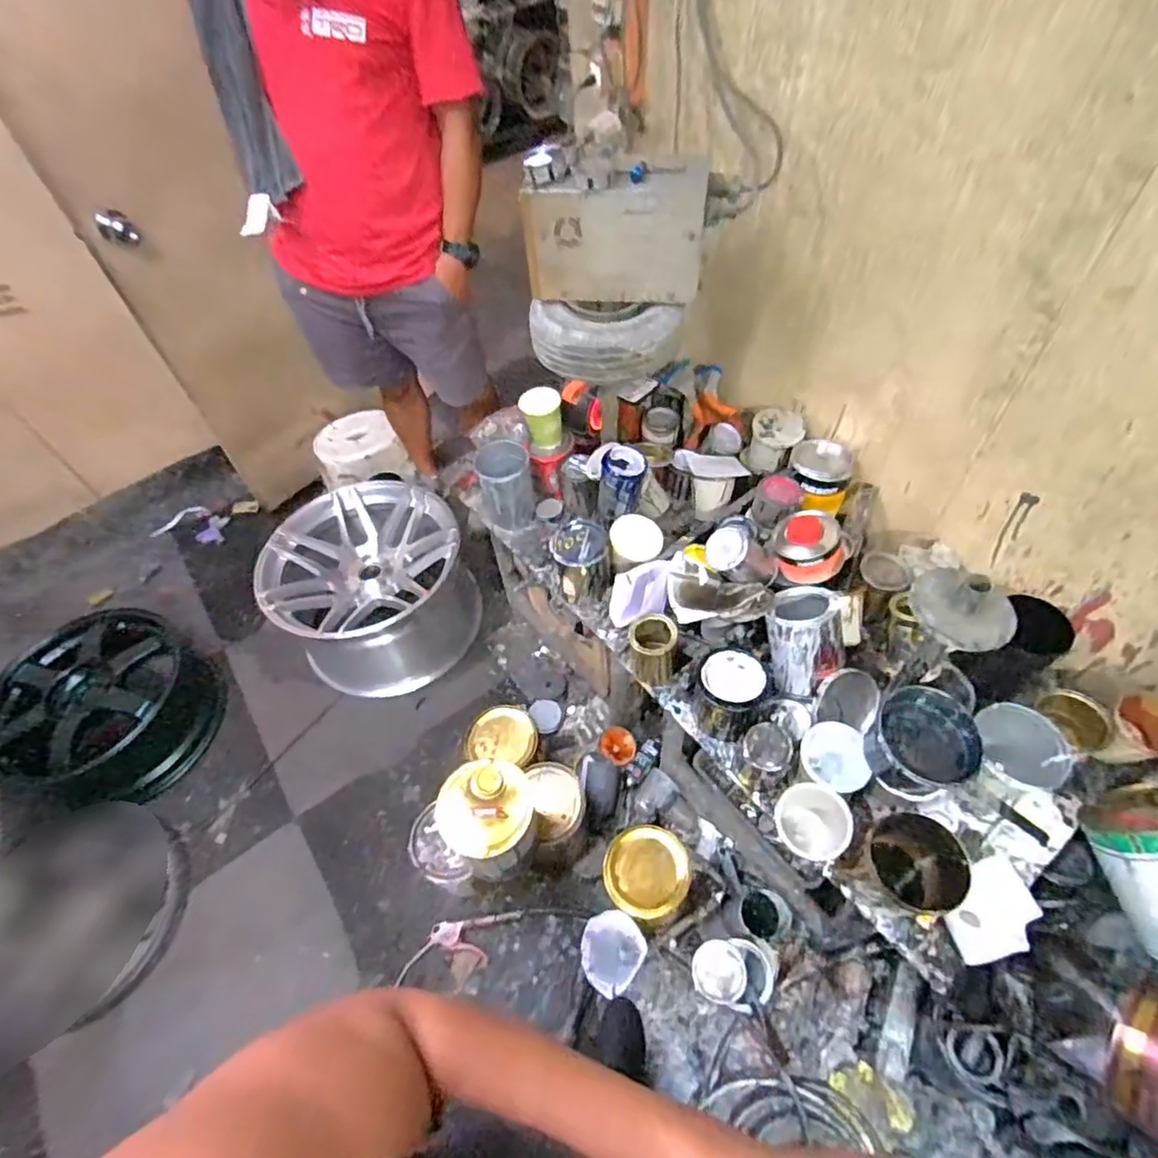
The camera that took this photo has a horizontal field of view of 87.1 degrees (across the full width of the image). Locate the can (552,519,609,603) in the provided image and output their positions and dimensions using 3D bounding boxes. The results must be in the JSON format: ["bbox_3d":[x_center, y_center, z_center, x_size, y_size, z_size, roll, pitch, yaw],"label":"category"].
[{"bbox_3d":[0.004,-0.033,1.071,0.098,0.113,0.114,-10,53,-4],"label":"can"}]

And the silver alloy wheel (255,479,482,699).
[{"bbox_3d":[-0.582,0.010,1.714,0.502,0.296,0.494,-2,53,3],"label":"silver alloy wheel"}]

